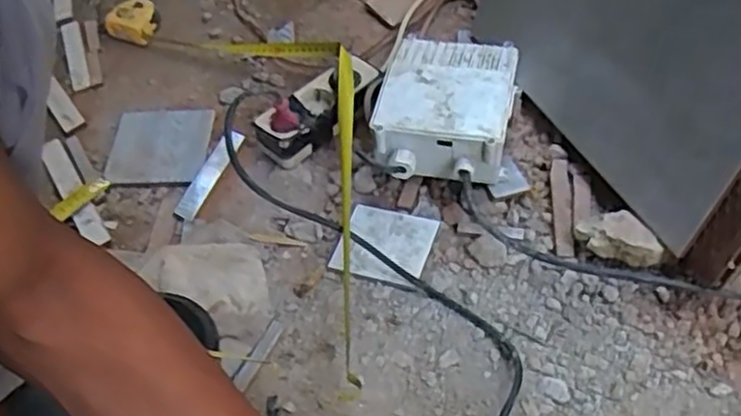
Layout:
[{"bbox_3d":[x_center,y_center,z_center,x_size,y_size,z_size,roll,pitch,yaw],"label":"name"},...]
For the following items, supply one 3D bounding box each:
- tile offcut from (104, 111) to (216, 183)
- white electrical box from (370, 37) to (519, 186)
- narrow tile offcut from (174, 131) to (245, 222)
[{"bbox_3d":[-0.247,-0.074,0.822,0.115,0.008,0.110,-3,51,3],"label":"tile offcut"},{"bbox_3d":[0.080,-0.101,0.741,0.134,0.076,0.174,6,51,12],"label":"white electrical box"},{"bbox_3d":[-0.180,-0.039,0.787,0.026,0.008,0.129,20,57,6],"label":"narrow tile offcut"}]

